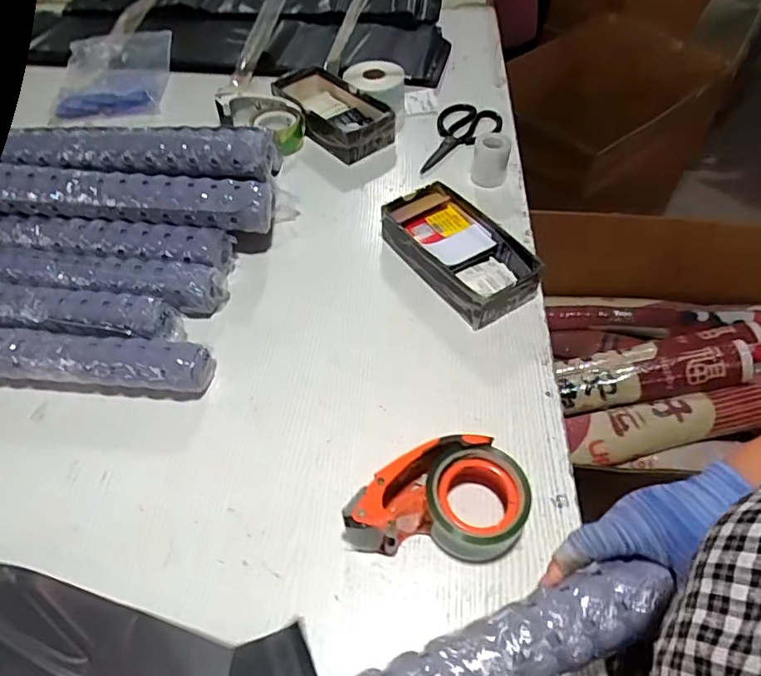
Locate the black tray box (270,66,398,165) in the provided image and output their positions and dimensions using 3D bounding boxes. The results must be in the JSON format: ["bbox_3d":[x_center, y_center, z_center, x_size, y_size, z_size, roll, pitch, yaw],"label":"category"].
[{"bbox_3d":[-0.086,-0.388,0.900,0.108,0.060,0.242,-35,58,-24],"label":"black tray box"}]

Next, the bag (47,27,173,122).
[{"bbox_3d":[-0.516,-0.514,1.015,0.192,0.046,0.295,-6,51,-4],"label":"bag"}]

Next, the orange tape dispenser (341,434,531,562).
[{"bbox_3d":[0.053,0.145,0.487,0.164,0.062,0.100,3,51,4],"label":"orange tape dispenser"}]

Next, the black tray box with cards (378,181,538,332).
[{"bbox_3d":[0.101,-0.117,0.685,0.113,0.046,0.214,-27,55,-19],"label":"black tray box with cards"}]

